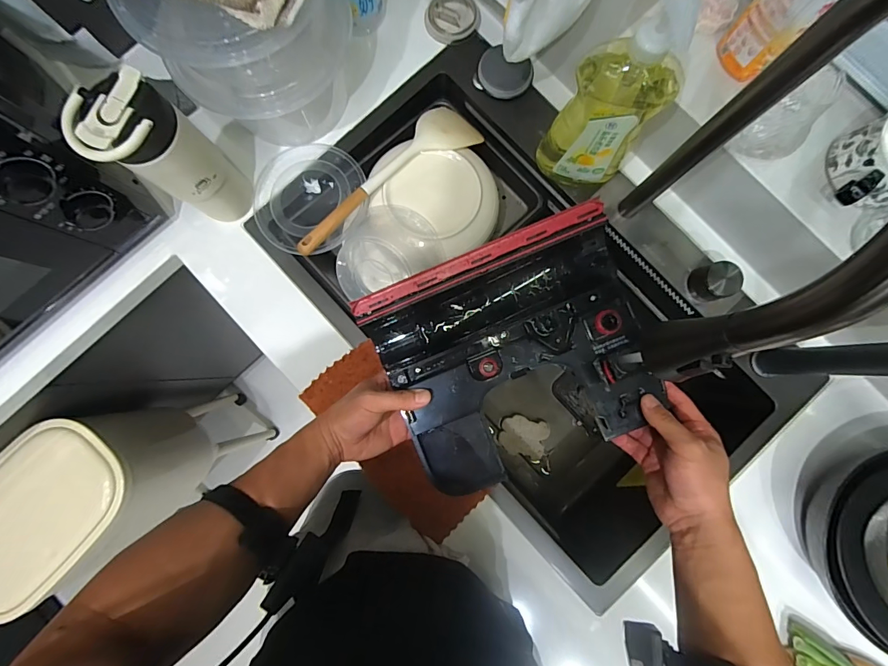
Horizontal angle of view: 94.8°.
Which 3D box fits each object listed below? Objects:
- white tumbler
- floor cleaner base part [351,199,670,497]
[{"bbox_3d":[-0.315,-0.200,0.490,0.095,0.208,0.071,-44,86,-3],"label":"white tumbler"},{"bbox_3d":[0.076,0.023,0.430,0.267,0.065,0.229,-23,85,-2],"label":"floor cleaner base part"}]

